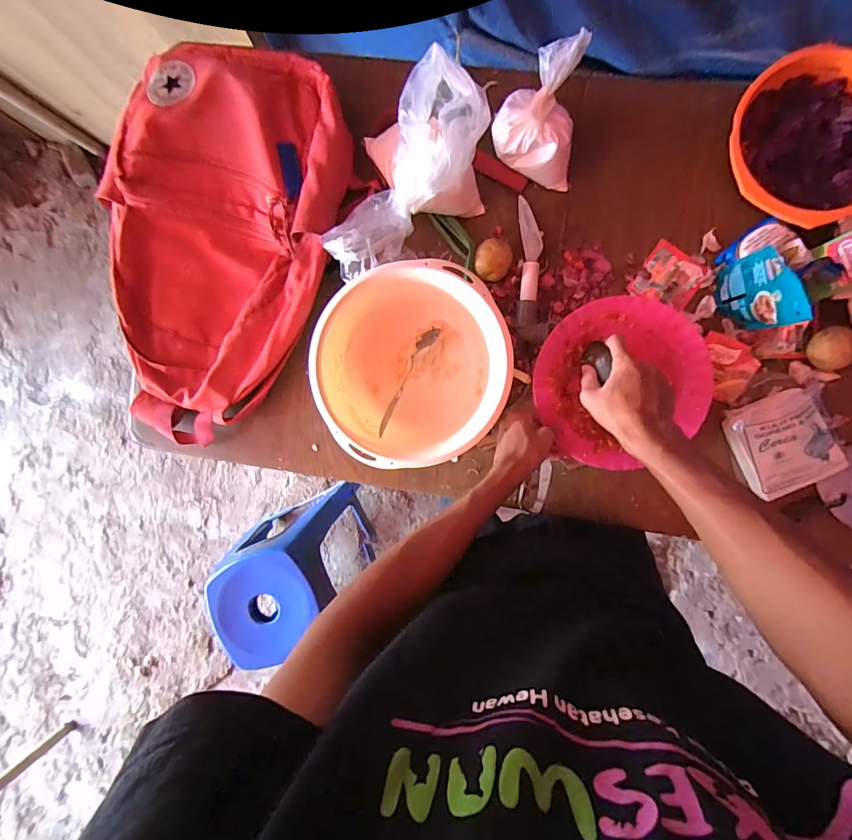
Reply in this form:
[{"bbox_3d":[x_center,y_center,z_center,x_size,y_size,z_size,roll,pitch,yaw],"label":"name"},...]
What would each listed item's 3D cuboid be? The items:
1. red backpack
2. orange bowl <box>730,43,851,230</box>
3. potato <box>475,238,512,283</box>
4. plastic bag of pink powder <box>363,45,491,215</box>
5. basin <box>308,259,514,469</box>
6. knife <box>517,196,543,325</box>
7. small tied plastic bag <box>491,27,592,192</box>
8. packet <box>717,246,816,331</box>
[{"bbox_3d":[-0.289,-0.230,0.583,0.319,0.076,0.536,13,94,4],"label":"red backpack"},{"bbox_3d":[0.467,-0.340,0.516,0.201,0.055,0.199,0,93,4],"label":"orange bowl"},{"bbox_3d":[0.092,-0.219,0.568,0.048,0.038,0.060,10,93,4],"label":"potato"},{"bbox_3d":[0.009,-0.338,0.518,0.137,0.134,0.147,-27,90,5],"label":"plastic bag of pink powder"},{"bbox_3d":[-0.017,-0.069,0.556,0.239,0.092,0.244,0,93,4],"label":"basin"},{"bbox_3d":[0.141,-0.216,0.574,0.029,0.021,0.172,0,93,4],"label":"knife"},{"bbox_3d":[0.136,-0.357,0.509,0.104,0.145,0.087,0,93,4],"label":"small tied plastic bag"},{"bbox_3d":[0.400,-0.154,0.505,0.020,0.116,0.091,-21,91,5],"label":"packet"}]

